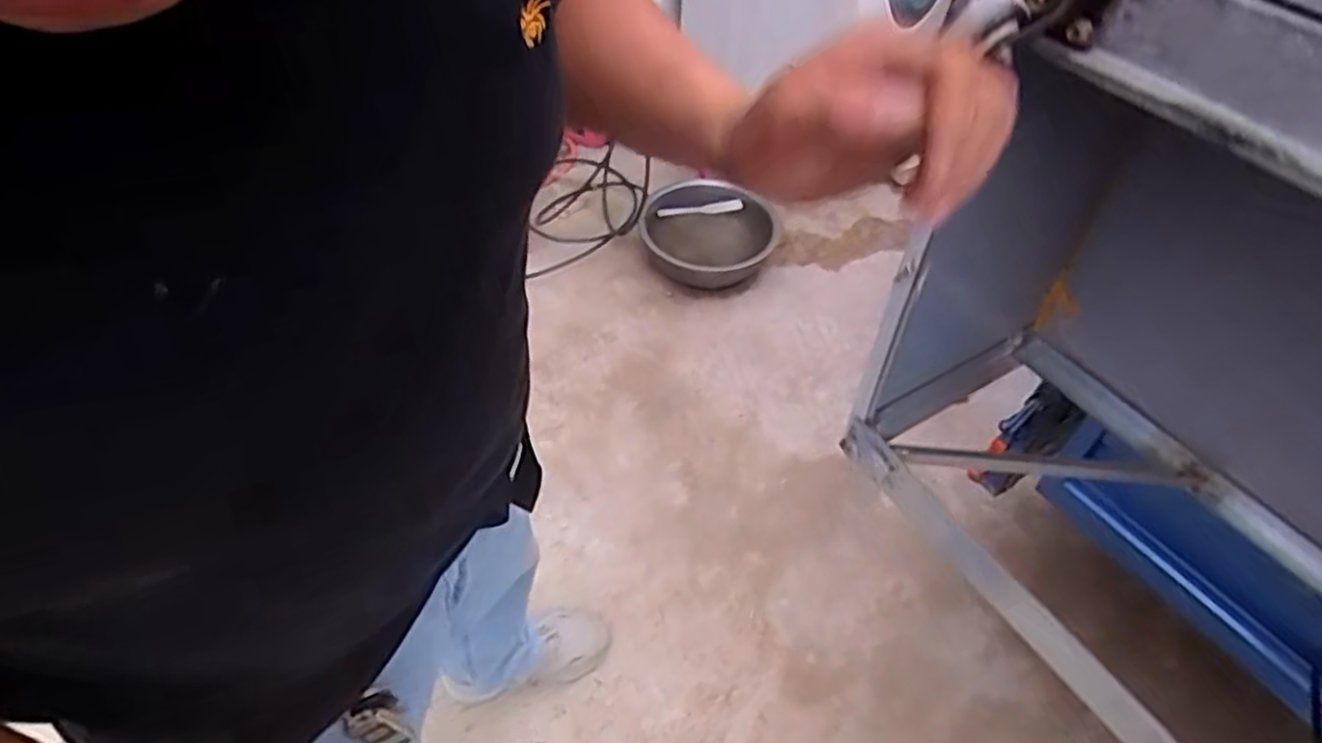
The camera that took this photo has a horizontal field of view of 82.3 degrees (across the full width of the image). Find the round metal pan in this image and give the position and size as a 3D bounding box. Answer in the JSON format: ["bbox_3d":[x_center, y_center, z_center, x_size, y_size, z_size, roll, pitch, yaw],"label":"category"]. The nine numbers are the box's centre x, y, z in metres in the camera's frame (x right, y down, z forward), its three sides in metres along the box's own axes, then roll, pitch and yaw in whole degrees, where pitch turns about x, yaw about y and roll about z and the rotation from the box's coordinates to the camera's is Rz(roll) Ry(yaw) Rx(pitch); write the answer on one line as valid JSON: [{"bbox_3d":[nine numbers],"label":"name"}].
[{"bbox_3d":[0.123,-0.352,1.934,0.339,0.138,0.301,8,50,6],"label":"round metal pan"}]

